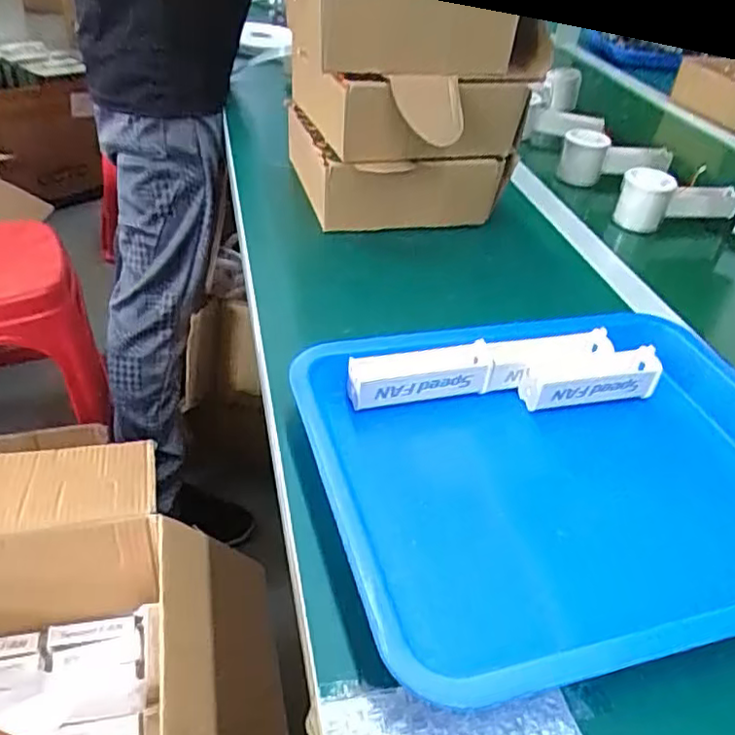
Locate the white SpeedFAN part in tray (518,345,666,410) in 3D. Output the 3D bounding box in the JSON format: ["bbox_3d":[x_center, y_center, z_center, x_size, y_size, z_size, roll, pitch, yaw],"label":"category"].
[{"bbox_3d":[0.166,0.006,0.490,0.102,0.032,0.031,-5,39,-15],"label":"white SpeedFAN part in tray"}]

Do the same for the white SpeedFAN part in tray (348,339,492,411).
[{"bbox_3d":[0.037,0.006,0.469,0.102,0.027,0.026,-6,40,-16],"label":"white SpeedFAN part in tray"}]

